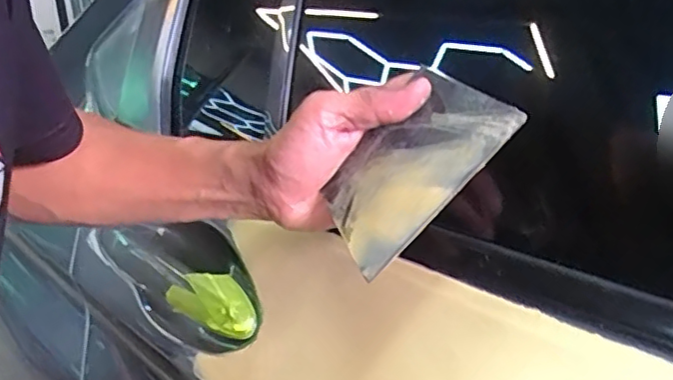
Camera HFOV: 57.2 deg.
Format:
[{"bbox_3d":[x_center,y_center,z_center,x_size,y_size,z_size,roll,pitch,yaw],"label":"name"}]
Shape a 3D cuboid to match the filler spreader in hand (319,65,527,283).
[{"bbox_3d":[0.042,-0.014,0.361,0.004,0.118,0.075,32,16,-45],"label":"filler spreader in hand"}]

